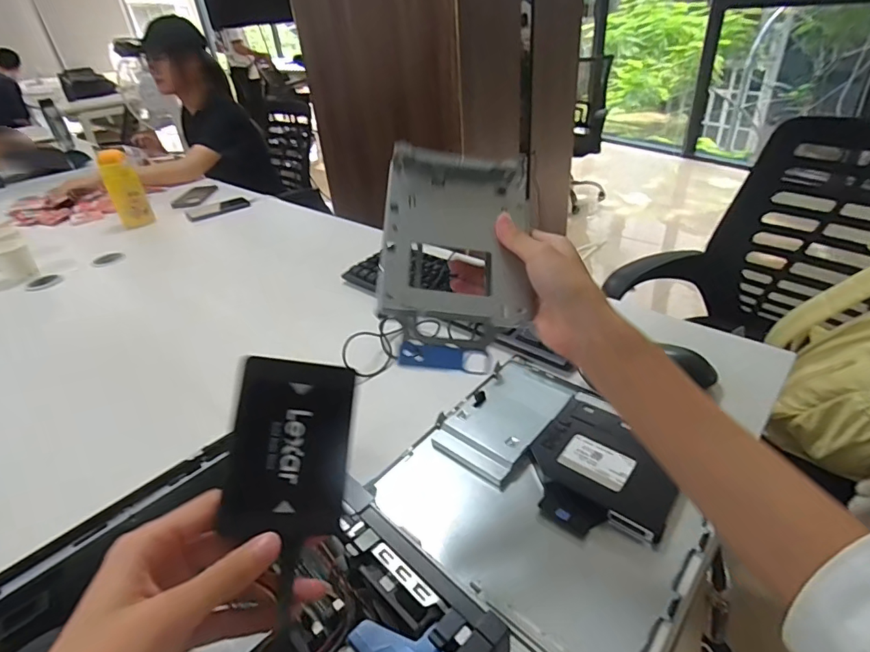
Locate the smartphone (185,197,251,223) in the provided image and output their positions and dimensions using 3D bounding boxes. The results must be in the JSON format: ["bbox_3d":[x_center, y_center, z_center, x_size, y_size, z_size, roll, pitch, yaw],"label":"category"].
[{"bbox_3d":[-0.586,-0.319,1.276,0.158,0.008,0.093,-21,37,-22],"label":"smartphone"}]

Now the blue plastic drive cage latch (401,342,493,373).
[{"bbox_3d":[0.009,0.028,0.403,0.078,0.020,0.004,6,-11,-7],"label":"blue plastic drive cage latch"}]

